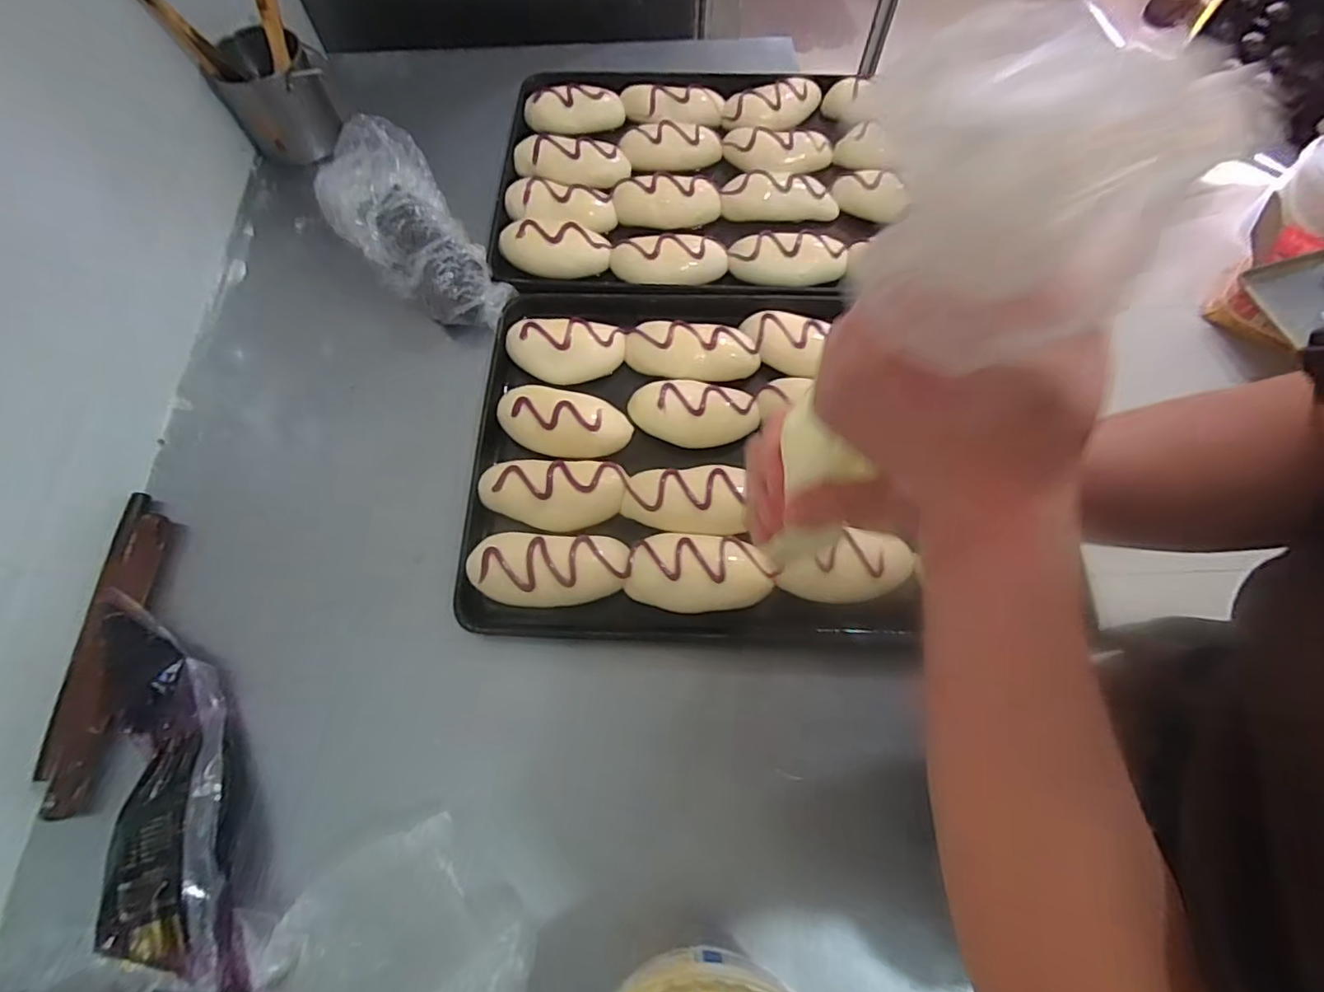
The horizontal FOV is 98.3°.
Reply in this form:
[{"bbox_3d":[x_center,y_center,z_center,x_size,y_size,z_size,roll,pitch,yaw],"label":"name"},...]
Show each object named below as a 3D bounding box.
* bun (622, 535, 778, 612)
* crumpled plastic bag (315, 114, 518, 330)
[{"bbox_3d":[0.038,0.073,0.559,0.141,0.040,0.078,7,67,3],"label":"bun"},{"bbox_3d":[-0.305,-0.316,0.698,0.138,0.100,0.279,-33,71,-13],"label":"crumpled plastic bag"}]

